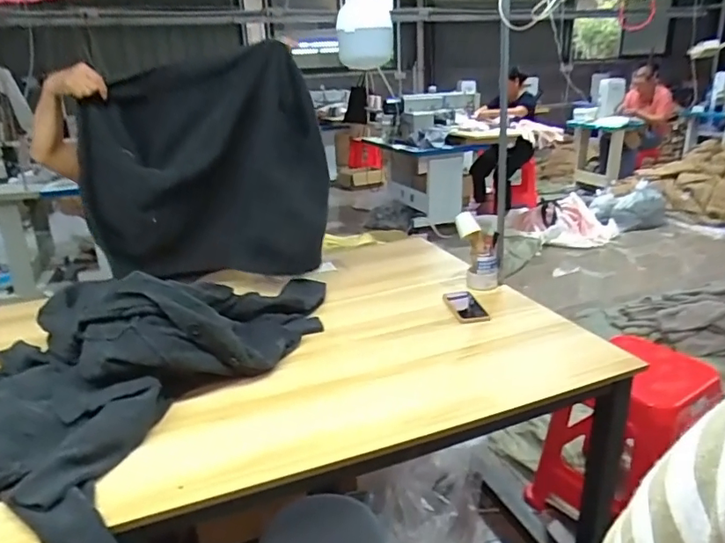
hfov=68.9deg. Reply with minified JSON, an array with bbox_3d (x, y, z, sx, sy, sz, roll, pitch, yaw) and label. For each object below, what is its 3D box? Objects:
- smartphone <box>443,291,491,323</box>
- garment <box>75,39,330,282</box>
[{"bbox_3d":[0.265,0.089,1.382,0.084,0.009,0.173,-6,21,-10],"label":"smartphone"},{"bbox_3d":[-0.407,-0.257,1.398,0.604,0.562,0.087,-4,21,-6],"label":"garment"}]

